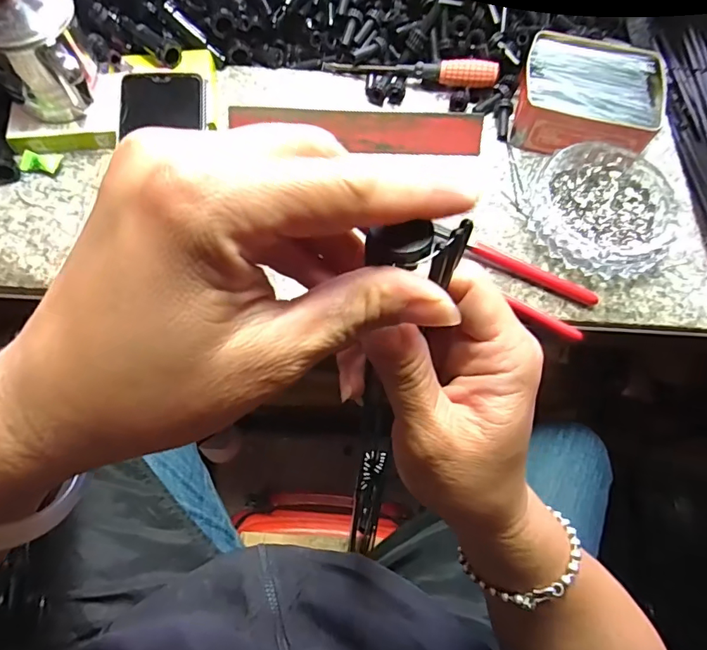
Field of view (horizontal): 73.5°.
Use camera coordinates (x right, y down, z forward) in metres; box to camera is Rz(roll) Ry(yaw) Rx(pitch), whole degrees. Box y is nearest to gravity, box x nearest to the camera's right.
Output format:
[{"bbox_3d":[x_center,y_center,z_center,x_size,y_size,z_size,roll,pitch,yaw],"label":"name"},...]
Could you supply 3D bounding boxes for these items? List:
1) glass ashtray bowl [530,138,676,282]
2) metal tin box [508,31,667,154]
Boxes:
[{"bbox_3d":[0.216,-0.099,0.407,0.128,0.026,0.118,1,69,-3],"label":"glass ashtray bowl"},{"bbox_3d":[0.218,-0.212,0.444,0.130,0.044,0.115,14,69,2],"label":"metal tin box"}]

